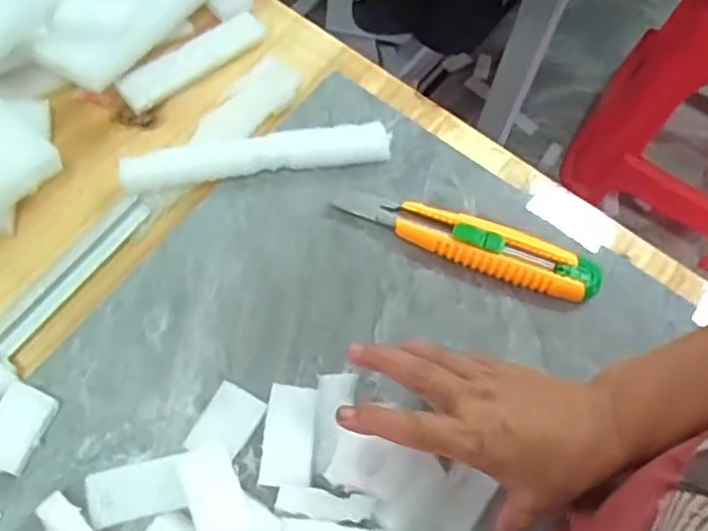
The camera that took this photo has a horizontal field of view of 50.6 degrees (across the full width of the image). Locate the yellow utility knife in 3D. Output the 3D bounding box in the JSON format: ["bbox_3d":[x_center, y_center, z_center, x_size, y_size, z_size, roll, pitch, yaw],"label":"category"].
[{"bbox_3d":[0.080,-0.016,0.508,0.173,0.019,0.032,19,65,5],"label":"yellow utility knife"}]

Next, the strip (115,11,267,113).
[{"bbox_3d":[-0.122,-0.158,0.569,0.119,0.009,0.027,-35,72,-18],"label":"strip"}]

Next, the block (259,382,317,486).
[{"bbox_3d":[-0.038,0.099,0.440,0.029,0.004,0.059,4,60,1],"label":"block"}]

